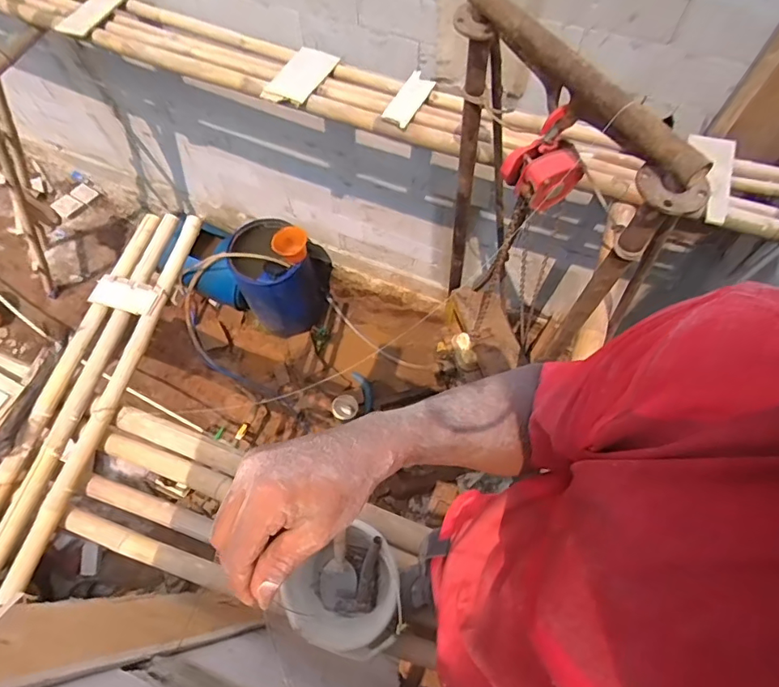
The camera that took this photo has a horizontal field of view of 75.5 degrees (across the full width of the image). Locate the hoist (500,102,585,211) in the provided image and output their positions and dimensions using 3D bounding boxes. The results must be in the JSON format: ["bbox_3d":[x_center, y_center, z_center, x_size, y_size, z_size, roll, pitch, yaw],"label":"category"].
[{"bbox_3d":[0.435,-0.518,1.406,0.216,0.260,0.140,22,67,11],"label":"hoist"}]

